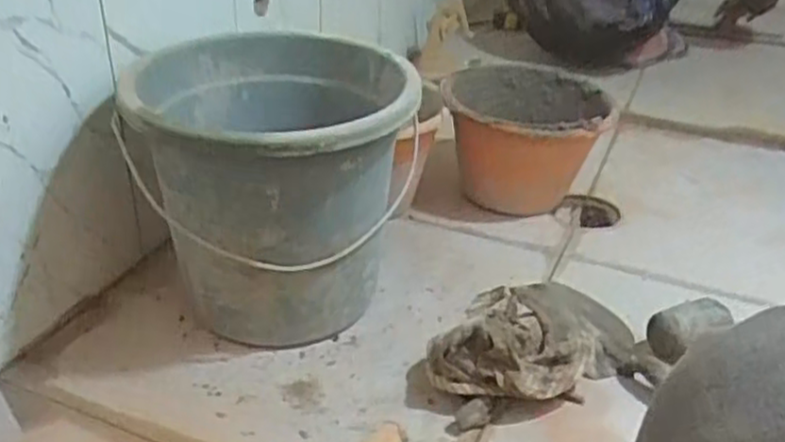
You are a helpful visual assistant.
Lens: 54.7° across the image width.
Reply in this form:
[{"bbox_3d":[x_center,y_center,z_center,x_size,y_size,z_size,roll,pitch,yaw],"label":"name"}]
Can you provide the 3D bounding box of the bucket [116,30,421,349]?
[{"bbox_3d":[-0.136,-0.034,0.870,0.281,0.294,0.318,-2,31,-7],"label":"bucket"}]

